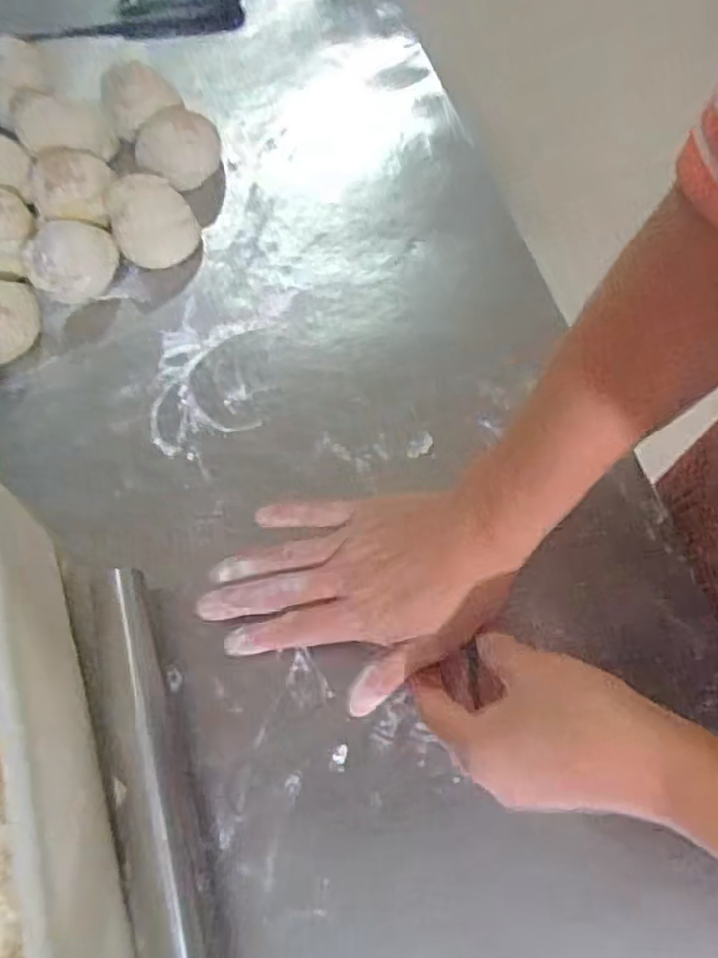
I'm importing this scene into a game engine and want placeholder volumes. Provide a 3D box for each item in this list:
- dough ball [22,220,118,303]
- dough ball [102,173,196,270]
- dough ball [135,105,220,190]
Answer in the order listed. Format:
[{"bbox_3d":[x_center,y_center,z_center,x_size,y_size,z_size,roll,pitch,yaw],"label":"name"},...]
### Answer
[{"bbox_3d":[-0.207,-0.158,0.517,0.063,0.047,0.061,-1,66,2],"label":"dough ball"},{"bbox_3d":[-0.153,-0.191,0.528,0.058,0.047,0.053,-1,66,2],"label":"dough ball"},{"bbox_3d":[-0.142,-0.260,0.557,0.062,0.035,0.066,-1,66,2],"label":"dough ball"}]

